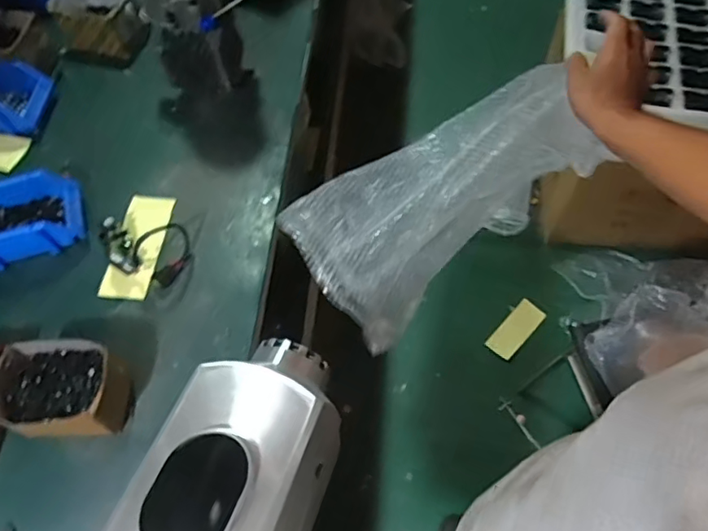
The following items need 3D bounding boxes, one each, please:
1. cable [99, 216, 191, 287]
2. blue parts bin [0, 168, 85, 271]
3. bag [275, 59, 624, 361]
[{"bbox_3d":[-0.333,-0.035,0.866,0.138,0.061,0.100,18,66,12],"label":"cable"},{"bbox_3d":[-0.544,-0.077,0.893,0.184,0.068,0.121,-19,64,-6],"label":"blue parts bin"},{"bbox_3d":[0.131,-0.094,0.751,0.421,0.148,0.174,-37,67,-8],"label":"bag"}]

